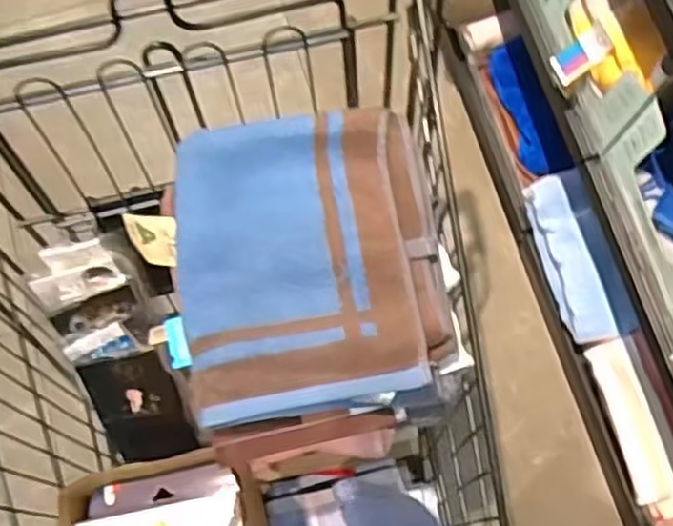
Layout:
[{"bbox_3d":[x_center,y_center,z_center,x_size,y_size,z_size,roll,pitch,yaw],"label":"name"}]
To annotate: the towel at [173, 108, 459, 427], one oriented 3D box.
[{"bbox_3d":[-0.019,-0.006,0.512,0.177,0.029,0.203,-10,74,-2],"label":"towel"}]

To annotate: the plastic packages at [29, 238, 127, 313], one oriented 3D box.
[{"bbox_3d":[-0.250,0.008,0.719,0.082,0.030,0.059,-15,109,-4],"label":"plastic packages"}]

